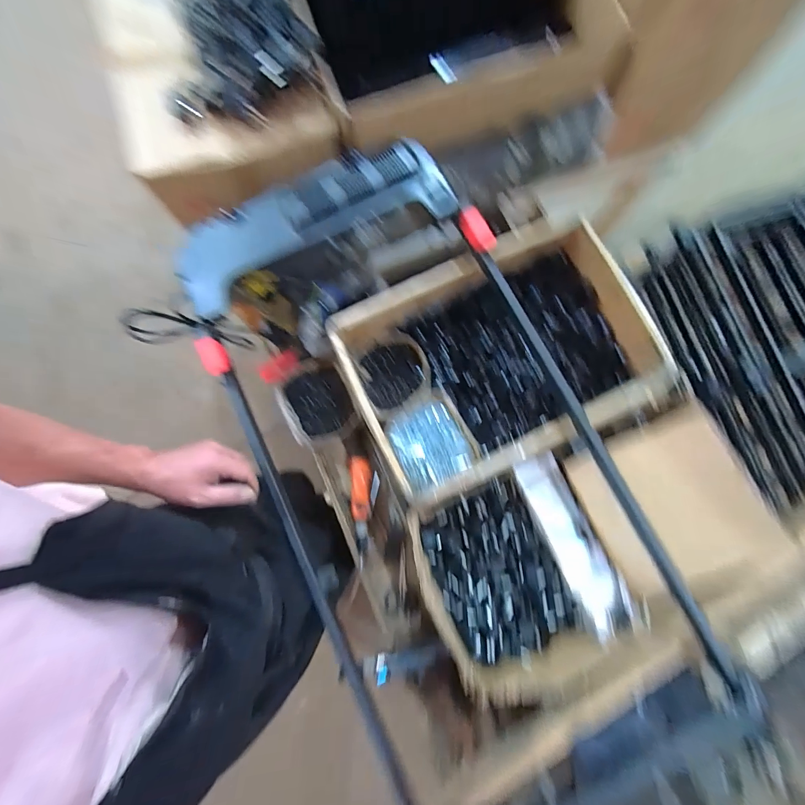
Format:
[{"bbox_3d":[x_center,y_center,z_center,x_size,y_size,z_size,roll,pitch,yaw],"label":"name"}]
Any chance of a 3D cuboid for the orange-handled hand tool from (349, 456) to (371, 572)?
[{"bbox_3d":[-0.084,0.224,0.755,0.046,0.034,0.218,-6,79,-1],"label":"orange-handled hand tool"}]

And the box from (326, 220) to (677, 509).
[{"bbox_3d":[0.175,-0.072,0.683,0.519,0.132,0.363,-23,80,-4],"label":"box"}]

